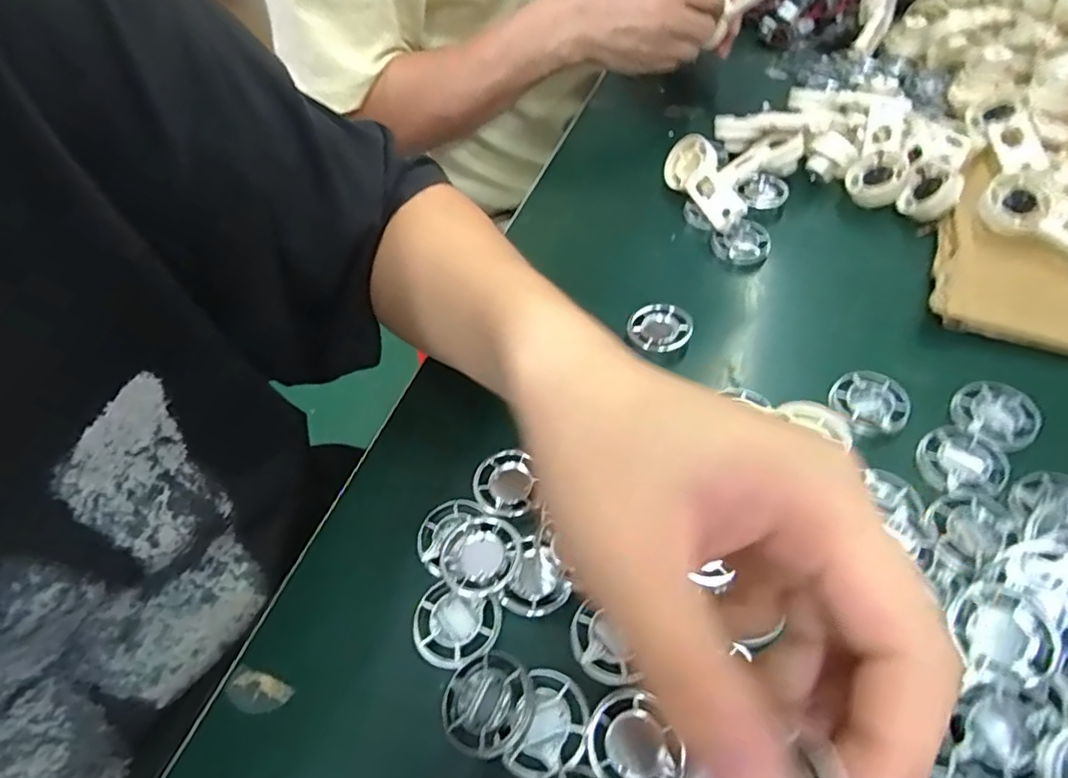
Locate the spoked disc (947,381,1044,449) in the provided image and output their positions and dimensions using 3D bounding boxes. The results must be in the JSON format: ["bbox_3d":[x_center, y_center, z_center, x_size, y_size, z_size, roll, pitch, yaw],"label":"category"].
[{"bbox_3d":[0.246,0.013,0.316,0.039,0.006,0.039,-5,56,7],"label":"spoked disc"}]

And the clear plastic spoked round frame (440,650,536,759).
[{"bbox_3d":[-0.020,0.129,0.243,0.038,0.009,0.037,-2,52,3],"label":"clear plastic spoked round frame"}]

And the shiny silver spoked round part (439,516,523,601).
[{"bbox_3d":[-0.025,0.080,0.281,0.037,0.010,0.036,-2,52,3],"label":"shiny silver spoked round part"}]

